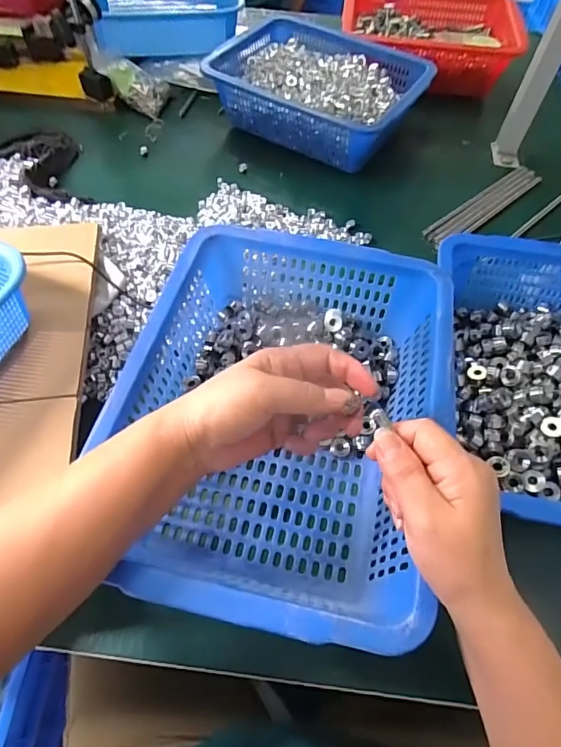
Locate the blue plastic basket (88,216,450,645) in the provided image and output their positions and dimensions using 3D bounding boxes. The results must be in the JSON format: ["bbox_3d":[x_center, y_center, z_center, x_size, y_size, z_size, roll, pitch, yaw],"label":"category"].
[{"bbox_3d":[0.001,0.038,0.432,0.266,0.115,0.354,14,59,6],"label":"blue plastic basket"}]

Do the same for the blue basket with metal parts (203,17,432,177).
[{"bbox_3d":[0.065,-0.453,0.749,0.311,0.095,0.221,27,61,14],"label":"blue basket with metal parts"}]

